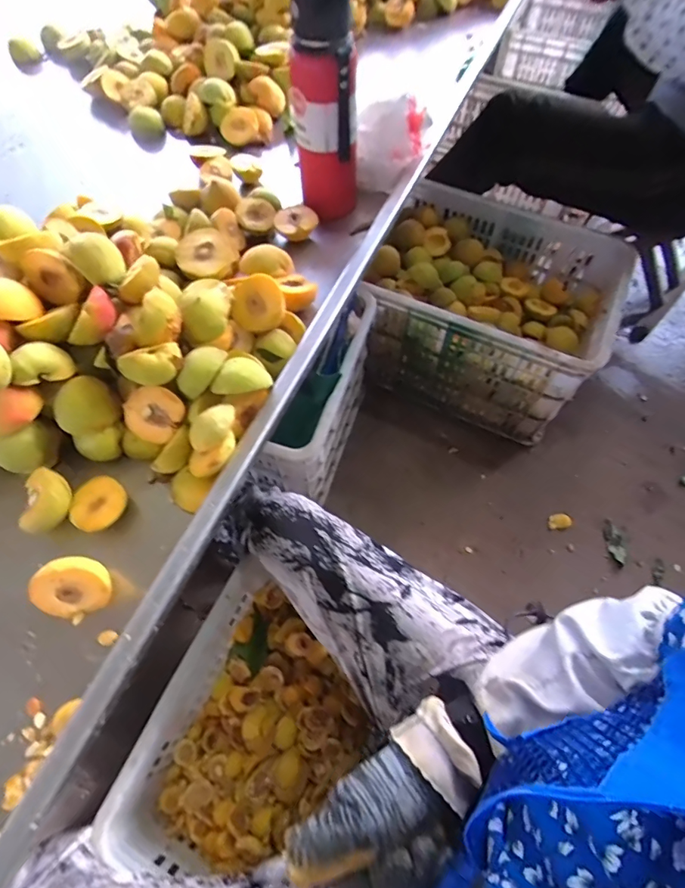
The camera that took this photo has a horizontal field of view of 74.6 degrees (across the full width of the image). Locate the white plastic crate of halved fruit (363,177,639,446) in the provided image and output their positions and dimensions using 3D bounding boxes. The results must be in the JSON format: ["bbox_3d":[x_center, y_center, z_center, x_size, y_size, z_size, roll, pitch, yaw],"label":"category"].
[{"bbox_3d":[0.312,-0.303,0.965,0.471,0.266,0.407,21,65,9],"label":"white plastic crate of halved fruit"}]

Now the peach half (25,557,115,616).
[{"bbox_3d":[-0.256,0.134,0.426,0.058,0.063,0.022,-37,26,8],"label":"peach half"}]

